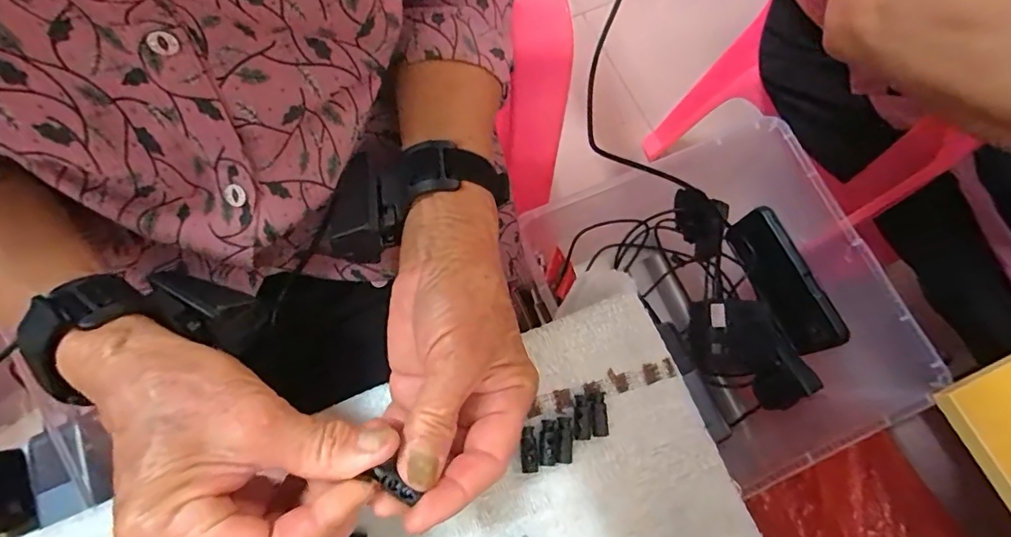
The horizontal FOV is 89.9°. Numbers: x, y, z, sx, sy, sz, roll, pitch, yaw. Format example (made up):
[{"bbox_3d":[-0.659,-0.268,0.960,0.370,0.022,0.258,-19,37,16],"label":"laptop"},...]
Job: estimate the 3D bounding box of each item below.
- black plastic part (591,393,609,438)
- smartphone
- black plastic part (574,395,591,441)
[{"bbox_3d":[0.052,0.082,0.284,0.009,0.006,0.023,-3,74,0],"label":"black plastic part"},{"bbox_3d":[0.307,0.014,0.562,0.005,0.069,0.161,-17,73,-26],"label":"smartphone"},{"bbox_3d":[0.042,0.084,0.284,0.009,0.006,0.024,-2,74,0],"label":"black plastic part"}]

